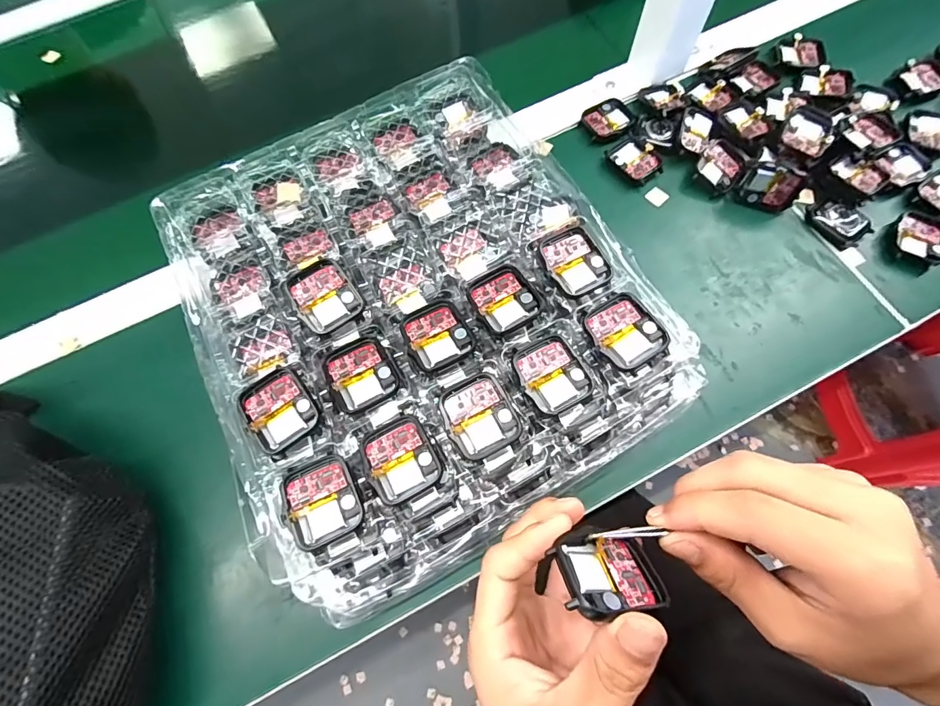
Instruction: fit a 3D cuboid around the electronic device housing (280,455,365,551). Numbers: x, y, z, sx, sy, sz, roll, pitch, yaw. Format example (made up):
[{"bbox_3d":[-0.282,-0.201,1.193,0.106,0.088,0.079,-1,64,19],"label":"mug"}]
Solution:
[{"bbox_3d":[-0.080,0.079,0.231,0.037,0.009,0.044,-23,71,-6],"label":"electronic device housing"}]

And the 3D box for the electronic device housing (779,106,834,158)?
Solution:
[{"bbox_3d":[0.284,-0.183,0.367,0.038,0.020,0.049,33,75,13],"label":"electronic device housing"}]

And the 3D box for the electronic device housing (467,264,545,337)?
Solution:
[{"bbox_3d":[0.021,-0.034,0.268,0.038,0.010,0.043,-30,72,-8],"label":"electronic device housing"}]

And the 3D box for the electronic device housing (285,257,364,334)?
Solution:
[{"bbox_3d":[-0.092,-0.037,0.272,0.036,0.014,0.040,-33,75,-7],"label":"electronic device housing"}]

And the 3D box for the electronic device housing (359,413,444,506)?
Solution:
[{"bbox_3d":[-0.039,0.058,0.238,0.037,0.006,0.042,-28,72,-7],"label":"electronic device housing"}]

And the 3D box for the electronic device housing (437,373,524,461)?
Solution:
[{"bbox_3d":[0.005,0.036,0.243,0.037,0.006,0.043,-26,71,-7],"label":"electronic device housing"}]

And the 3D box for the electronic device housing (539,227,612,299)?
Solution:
[{"bbox_3d":[0.066,-0.057,0.269,0.035,0.009,0.042,-30,72,-8],"label":"electronic device housing"}]

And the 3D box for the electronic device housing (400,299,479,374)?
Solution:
[{"bbox_3d":[-0.020,-0.011,0.262,0.039,0.007,0.043,-24,71,-6],"label":"electronic device housing"}]

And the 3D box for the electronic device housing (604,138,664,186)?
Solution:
[{"bbox_3d":[0.149,-0.173,0.384,0.035,0.006,0.045,-39,73,-11],"label":"electronic device housing"}]

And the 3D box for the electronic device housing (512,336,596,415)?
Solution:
[{"bbox_3d":[0.048,0.012,0.249,0.037,0.006,0.042,-28,72,-7],"label":"electronic device housing"}]

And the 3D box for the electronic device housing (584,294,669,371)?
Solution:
[{"bbox_3d":[0.091,-0.013,0.253,0.035,0.008,0.041,-30,72,-8],"label":"electronic device housing"}]

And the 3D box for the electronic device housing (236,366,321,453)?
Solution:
[{"bbox_3d":[-0.109,0.032,0.248,0.037,0.012,0.043,-32,72,-9],"label":"electronic device housing"}]

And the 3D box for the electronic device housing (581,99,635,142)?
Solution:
[{"bbox_3d":[0.131,-0.219,0.401,0.043,0.006,0.039,-27,71,-7],"label":"electronic device housing"}]

